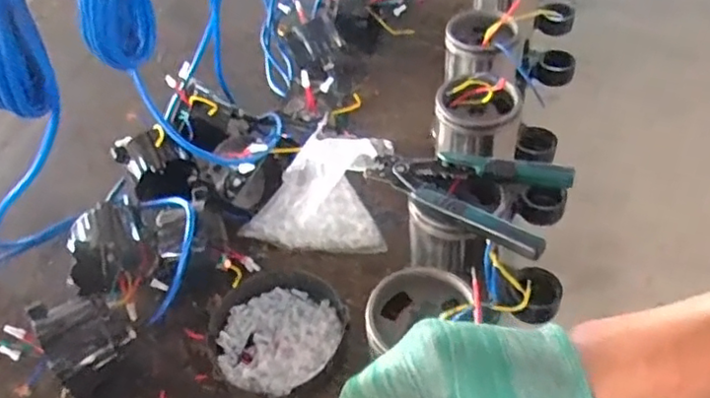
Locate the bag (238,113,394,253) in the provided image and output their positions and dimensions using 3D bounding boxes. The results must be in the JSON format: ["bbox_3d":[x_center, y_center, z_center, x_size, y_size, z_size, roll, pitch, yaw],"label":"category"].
[{"bbox_3d":[-0.049,-0.005,0.727,0.175,0.117,0.087,1,49,4],"label":"bag"}]

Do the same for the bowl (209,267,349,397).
[{"bbox_3d":[-0.081,0.144,0.650,0.145,0.040,0.138,-2,49,2],"label":"bowl"}]

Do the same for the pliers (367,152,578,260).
[{"bbox_3d":[0.098,-0.015,0.540,0.175,0.028,0.093,25,55,25],"label":"pliers"}]

